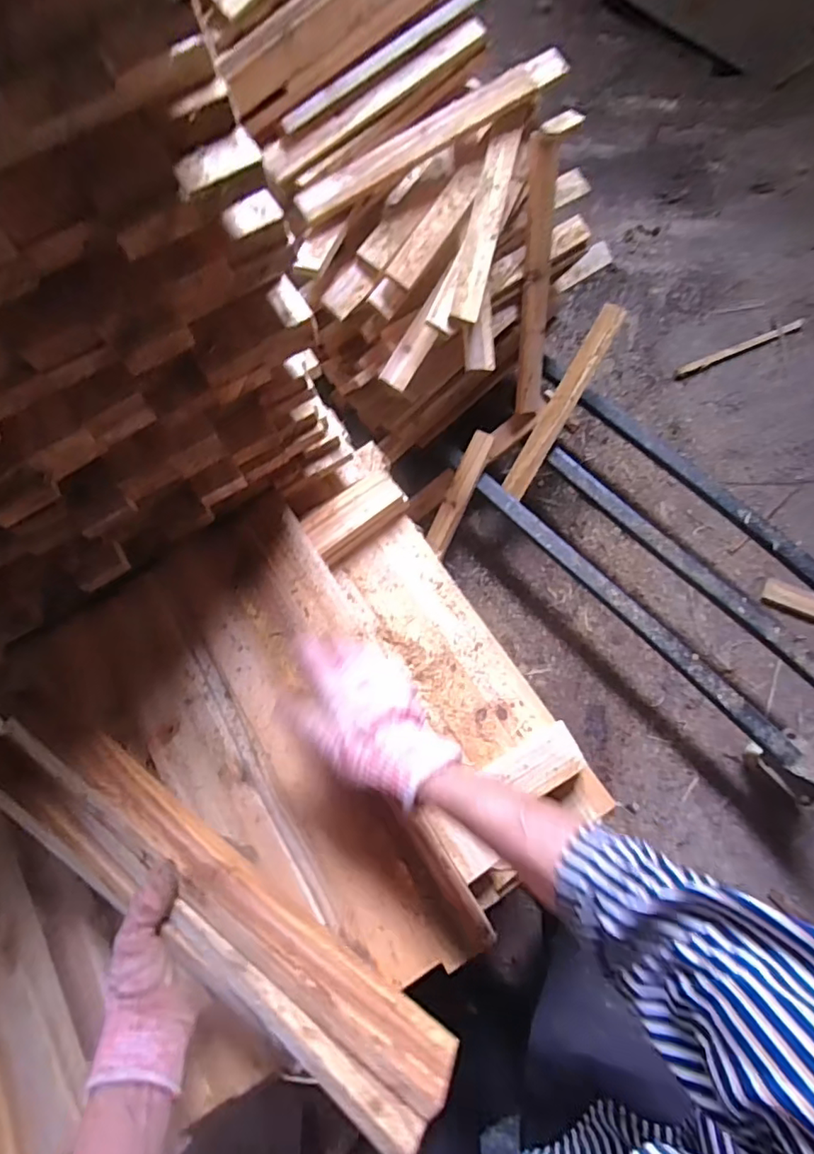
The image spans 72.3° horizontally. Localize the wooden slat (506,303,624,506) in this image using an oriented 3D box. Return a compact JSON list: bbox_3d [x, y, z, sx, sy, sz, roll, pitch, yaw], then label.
[{"bbox_3d":[0.340,-0.380,1.219,0.056,0.027,0.440,30,103,10],"label":"wooden slat"}]

